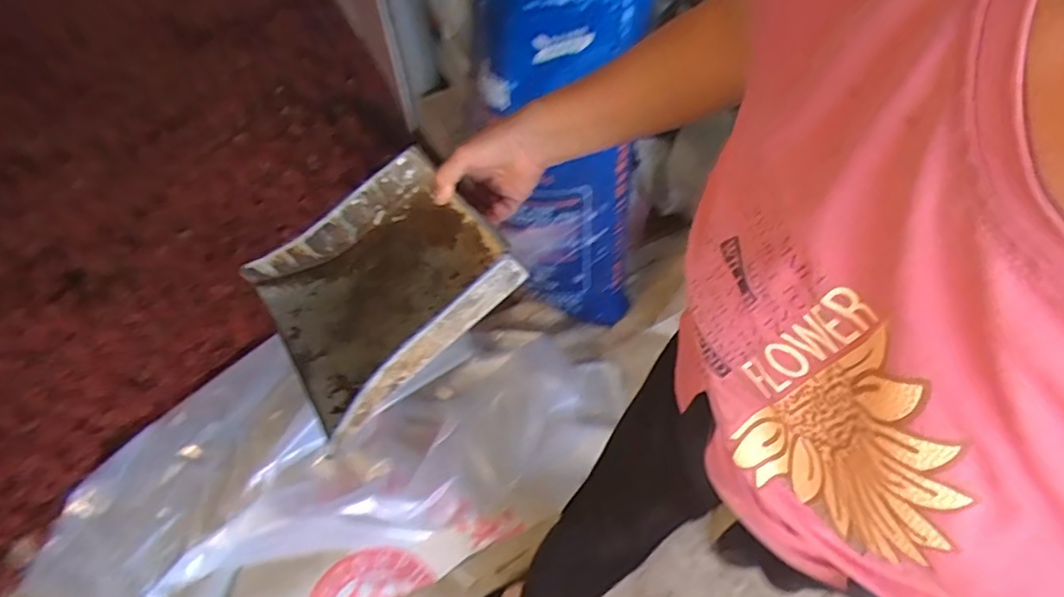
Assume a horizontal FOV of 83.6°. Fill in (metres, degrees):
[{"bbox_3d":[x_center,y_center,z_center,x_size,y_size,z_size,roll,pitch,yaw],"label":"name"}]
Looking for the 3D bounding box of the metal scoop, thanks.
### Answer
[{"bbox_3d":[-0.150,-0.014,0.587,0.228,0.059,0.236,-40,53,-1],"label":"metal scoop"}]

